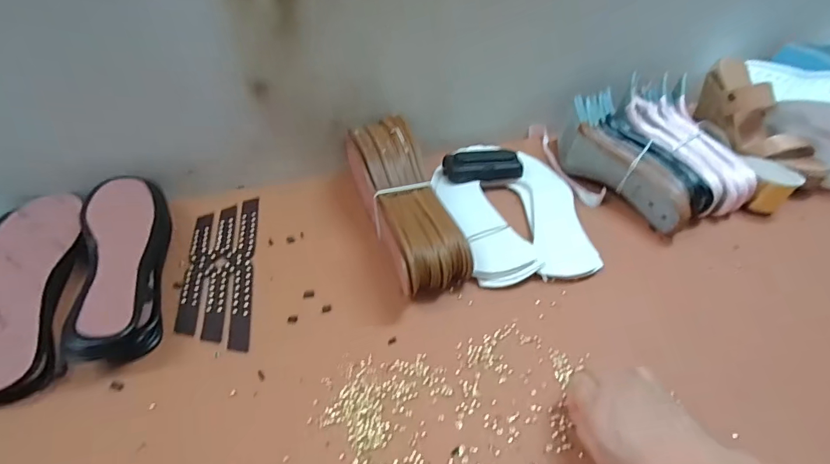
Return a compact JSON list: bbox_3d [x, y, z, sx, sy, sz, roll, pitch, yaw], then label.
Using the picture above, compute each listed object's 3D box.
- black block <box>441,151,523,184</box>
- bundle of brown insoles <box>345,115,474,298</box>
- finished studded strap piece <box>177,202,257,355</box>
[{"bbox_3d":[0.092,-0.088,0.589,0.105,0.026,0.041,2,43,-1],"label":"black block"},{"bbox_3d":[-0.015,-0.040,0.504,0.084,0.065,0.242,-13,58,-17],"label":"bundle of brown insoles"},{"bbox_3d":[-0.209,0.037,0.475,0.068,0.005,0.207,-5,45,-13],"label":"finished studded strap piece"}]

